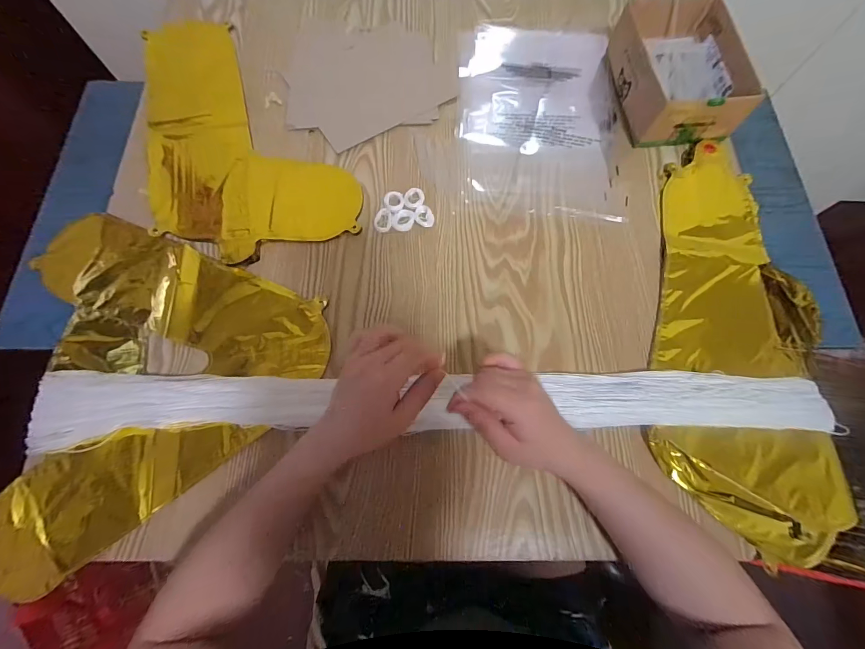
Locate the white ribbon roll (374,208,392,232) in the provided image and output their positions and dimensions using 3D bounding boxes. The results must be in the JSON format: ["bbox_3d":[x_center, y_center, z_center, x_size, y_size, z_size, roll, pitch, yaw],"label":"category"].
[{"bbox_3d":[-0.059,-0.125,0.451,0.021,0.005,0.031,0,72,-1],"label":"white ribbon roll"}]

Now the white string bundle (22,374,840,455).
[{"bbox_3d":[0.009,0.083,0.382,0.805,0.024,0.062,0,72,-2],"label":"white string bundle"}]

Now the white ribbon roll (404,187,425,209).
[{"bbox_3d":[-0.022,-0.153,0.458,0.024,0.007,0.027,-3,72,-2],"label":"white ribbon roll"}]

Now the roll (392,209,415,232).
[{"bbox_3d":[-0.035,-0.125,0.451,0.026,0.004,0.026,0,72,-1],"label":"roll"}]

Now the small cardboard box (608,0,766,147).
[{"bbox_3d":[0.317,-0.328,0.491,0.129,0.069,0.183,-5,72,-3],"label":"small cardboard box"}]

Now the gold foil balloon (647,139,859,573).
[{"bbox_3d":[0.343,-0.003,0.416,0.190,0.016,0.450,9,72,2],"label":"gold foil balloon"}]

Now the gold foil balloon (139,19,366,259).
[{"bbox_3d":[-0.254,-0.259,0.486,0.225,0.015,0.390,-19,73,-7],"label":"gold foil balloon"}]

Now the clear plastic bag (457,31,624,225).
[{"bbox_3d":[0.144,-0.288,0.511,0.212,0.004,0.313,2,72,-1],"label":"clear plastic bag"}]

